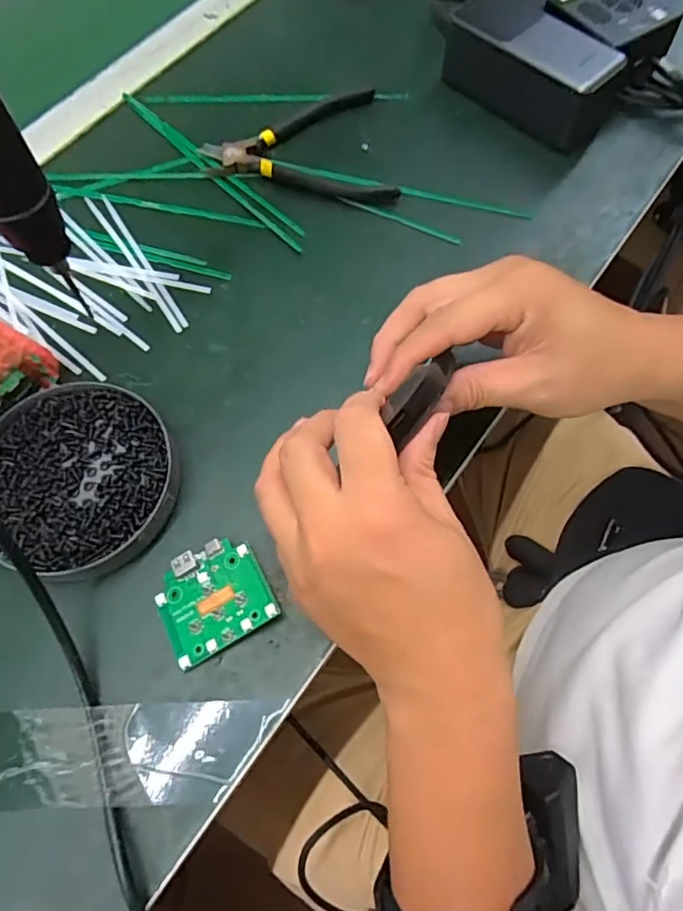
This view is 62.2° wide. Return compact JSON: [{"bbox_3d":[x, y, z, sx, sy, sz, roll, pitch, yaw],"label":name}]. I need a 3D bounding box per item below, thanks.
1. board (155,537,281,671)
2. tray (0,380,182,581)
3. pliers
[{"bbox_3d":[-0.068,0.075,0.301,0.057,0.014,0.054,-26,69,-10],"label":"board"},{"bbox_3d":[-0.152,0.013,0.325,0.114,0.021,0.108,0,67,1],"label":"tray"},{"bbox_3d":[-0.034,-0.230,0.431,0.136,0.012,0.113,-10,67,-4],"label":"pliers"}]

